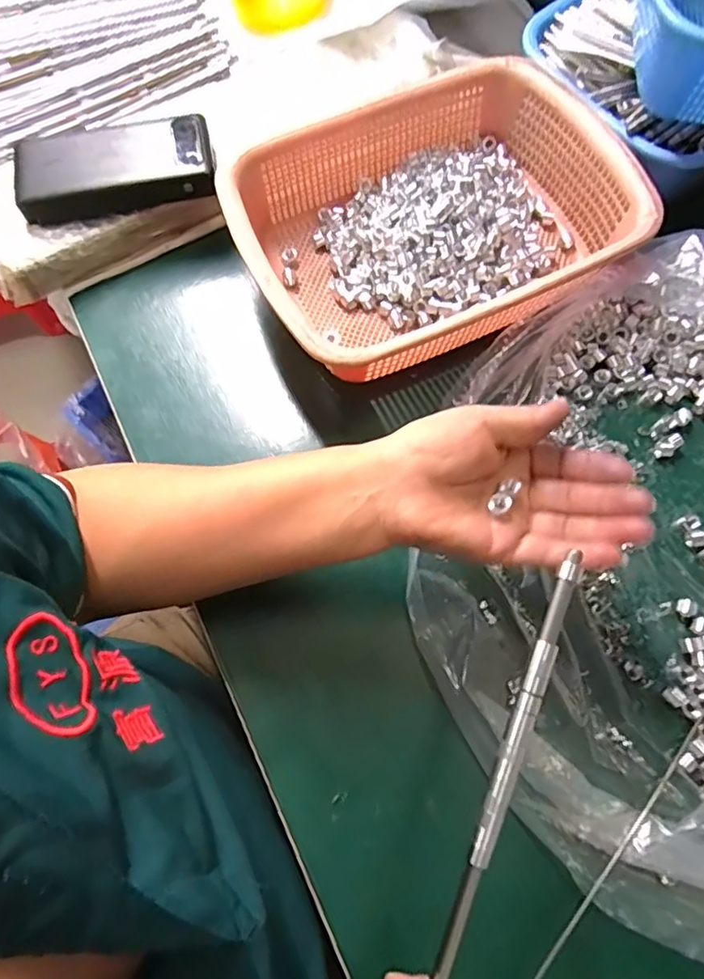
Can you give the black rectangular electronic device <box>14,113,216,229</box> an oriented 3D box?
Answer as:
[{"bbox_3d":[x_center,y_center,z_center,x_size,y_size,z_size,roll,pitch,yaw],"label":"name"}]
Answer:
[{"bbox_3d":[-0.189,-0.257,0.456,0.152,0.032,0.065,-13,72,-4],"label":"black rectangular electronic device"}]

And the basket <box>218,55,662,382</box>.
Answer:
[{"bbox_3d":[0.061,-0.208,0.450,0.293,0.079,0.217,-28,73,-9],"label":"basket"}]

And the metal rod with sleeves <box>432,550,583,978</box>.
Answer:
[{"bbox_3d":[0.075,0.131,0.272,0.010,0.005,0.200,20,85,5],"label":"metal rod with sleeves"}]

